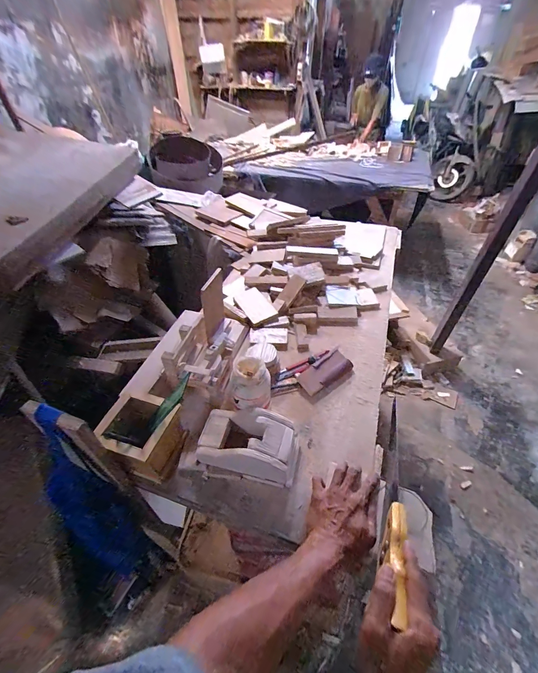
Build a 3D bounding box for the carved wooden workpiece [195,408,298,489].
[{"bbox_3d":[-0.041,0.195,0.557,0.187,0.093,0.101,7,45,7],"label":"carved wooden workpiece"}]

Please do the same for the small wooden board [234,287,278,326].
[{"bbox_3d":[-0.041,-0.090,0.862,0.078,0.016,0.148,-21,48,-21],"label":"small wooden board"}]

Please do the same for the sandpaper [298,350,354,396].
[{"bbox_3d":[0.133,0.081,0.709,0.134,0.028,0.059,-30,52,-27],"label":"sandpaper"}]

